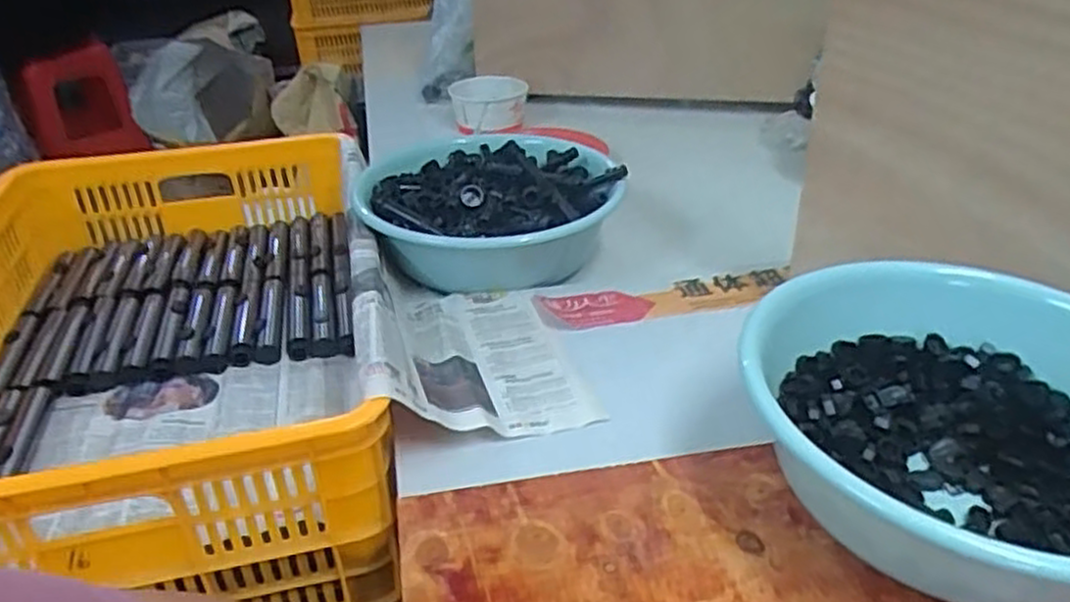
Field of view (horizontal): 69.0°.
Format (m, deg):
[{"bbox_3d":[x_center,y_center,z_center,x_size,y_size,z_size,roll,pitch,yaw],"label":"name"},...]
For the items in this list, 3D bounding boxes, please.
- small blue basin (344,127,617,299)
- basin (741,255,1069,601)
[{"bbox_3d":[-0.052,-0.106,0.898,0.276,0.087,0.279,-1,31,0],"label":"small blue basin"},{"bbox_3d":[0.294,0.094,0.512,0.247,0.113,0.270,-1,31,0],"label":"basin"}]

